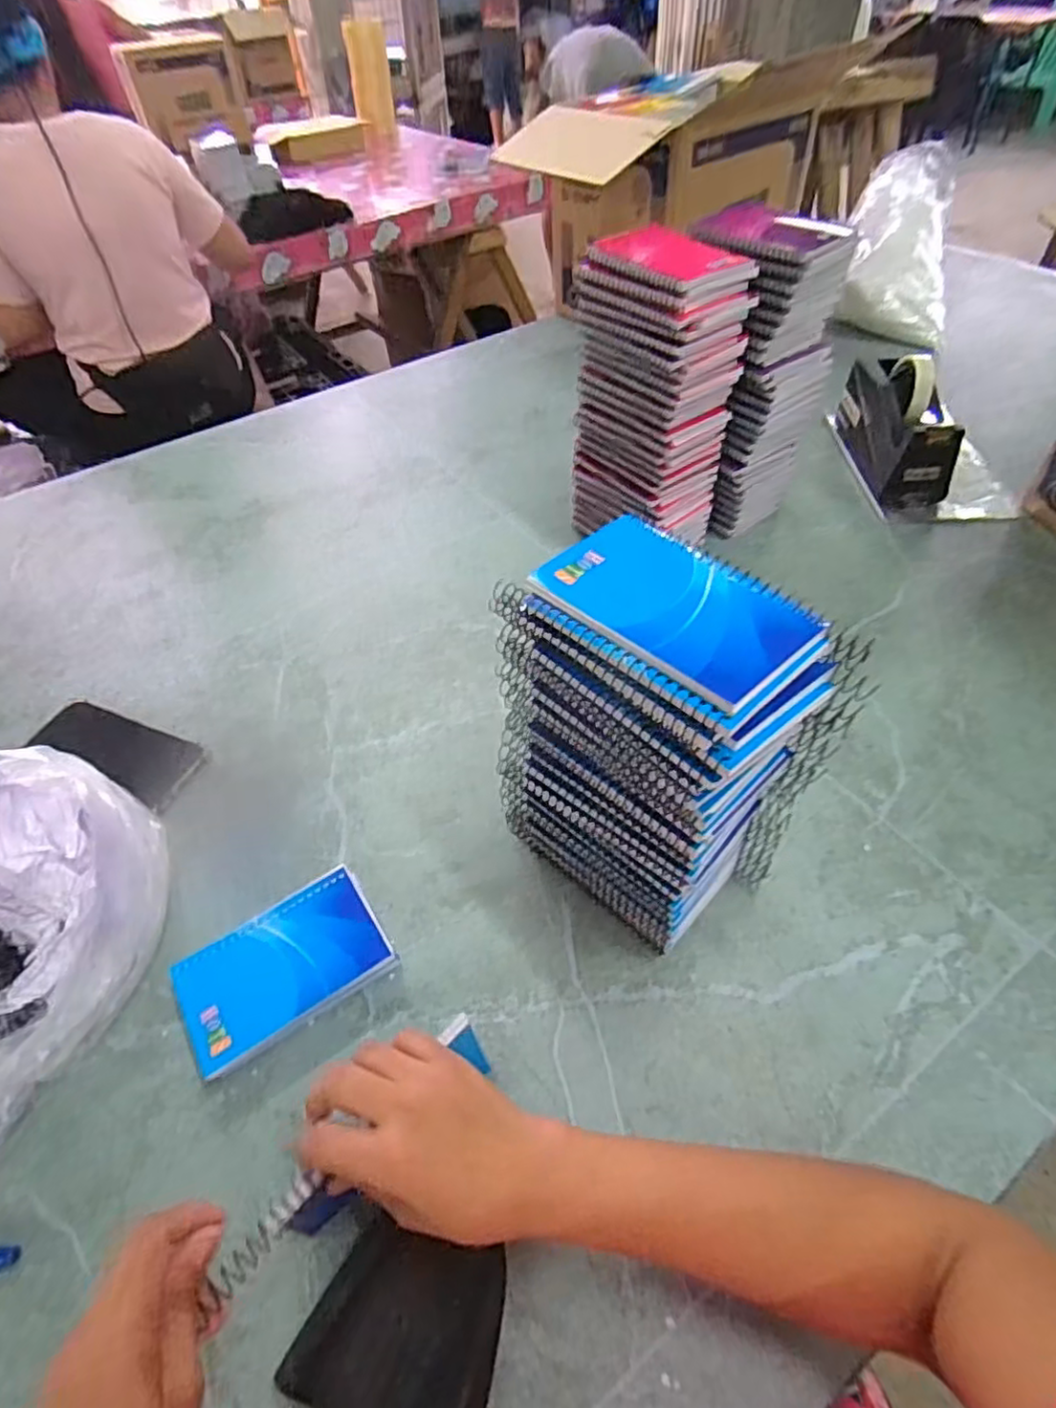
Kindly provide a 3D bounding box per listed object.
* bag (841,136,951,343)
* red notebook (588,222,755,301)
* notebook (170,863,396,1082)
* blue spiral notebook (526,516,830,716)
[{"bbox_3d":[0.658,-0.827,1.149,0.162,0.064,0.511,13,67,15],"label":"bag"},{"bbox_3d":[0.122,-0.384,0.564,0.085,0.013,0.121,-38,65,-19],"label":"red notebook"},{"bbox_3d":[-0.166,0.182,0.455,0.132,0.032,0.083,-28,52,-19],"label":"notebook"},{"bbox_3d":[0.075,-0.053,0.331,0.131,0.006,0.085,35,60,30],"label":"blue spiral notebook"}]

